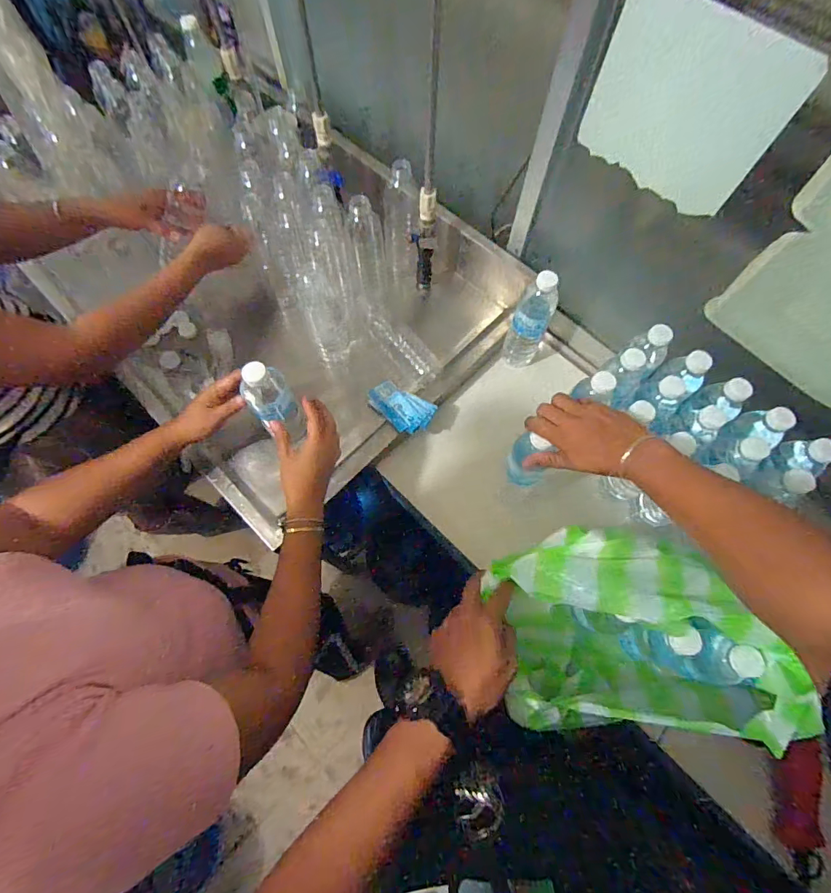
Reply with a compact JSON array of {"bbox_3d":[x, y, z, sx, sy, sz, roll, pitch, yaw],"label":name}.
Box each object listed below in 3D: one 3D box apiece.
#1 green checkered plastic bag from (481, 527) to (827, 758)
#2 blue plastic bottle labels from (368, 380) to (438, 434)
[{"bbox_3d":[0.222,0.199,0.489,0.281,0.125,0.191,6,70,1],"label":"green checkered plastic bag"},{"bbox_3d":[-0.029,-0.068,0.737,0.117,0.016,0.069,31,72,9],"label":"blue plastic bottle labels"}]

